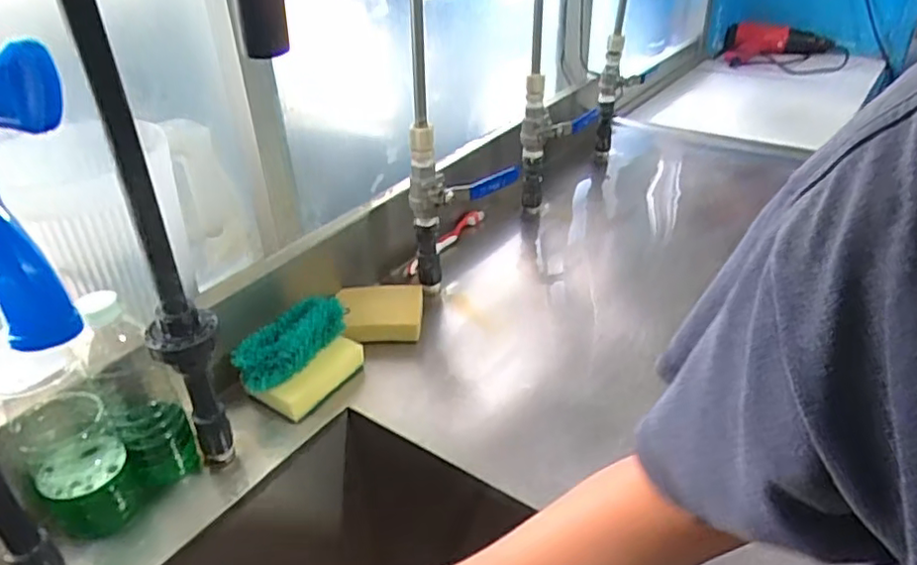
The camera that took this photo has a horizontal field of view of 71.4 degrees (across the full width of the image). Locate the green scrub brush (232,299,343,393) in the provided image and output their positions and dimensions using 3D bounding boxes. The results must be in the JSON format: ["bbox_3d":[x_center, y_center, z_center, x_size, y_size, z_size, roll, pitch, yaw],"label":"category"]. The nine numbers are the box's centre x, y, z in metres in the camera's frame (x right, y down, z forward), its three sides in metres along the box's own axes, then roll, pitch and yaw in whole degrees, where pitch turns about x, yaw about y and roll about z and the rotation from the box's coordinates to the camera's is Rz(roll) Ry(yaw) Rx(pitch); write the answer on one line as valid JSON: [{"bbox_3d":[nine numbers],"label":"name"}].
[{"bbox_3d":[-0.165,0.058,0.631,0.054,0.046,0.126,16,37,27],"label":"green scrub brush"}]

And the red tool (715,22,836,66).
[{"bbox_3d":[0.824,-0.617,1.663,0.267,0.099,0.087,-6,32,-4],"label":"red tool"}]

